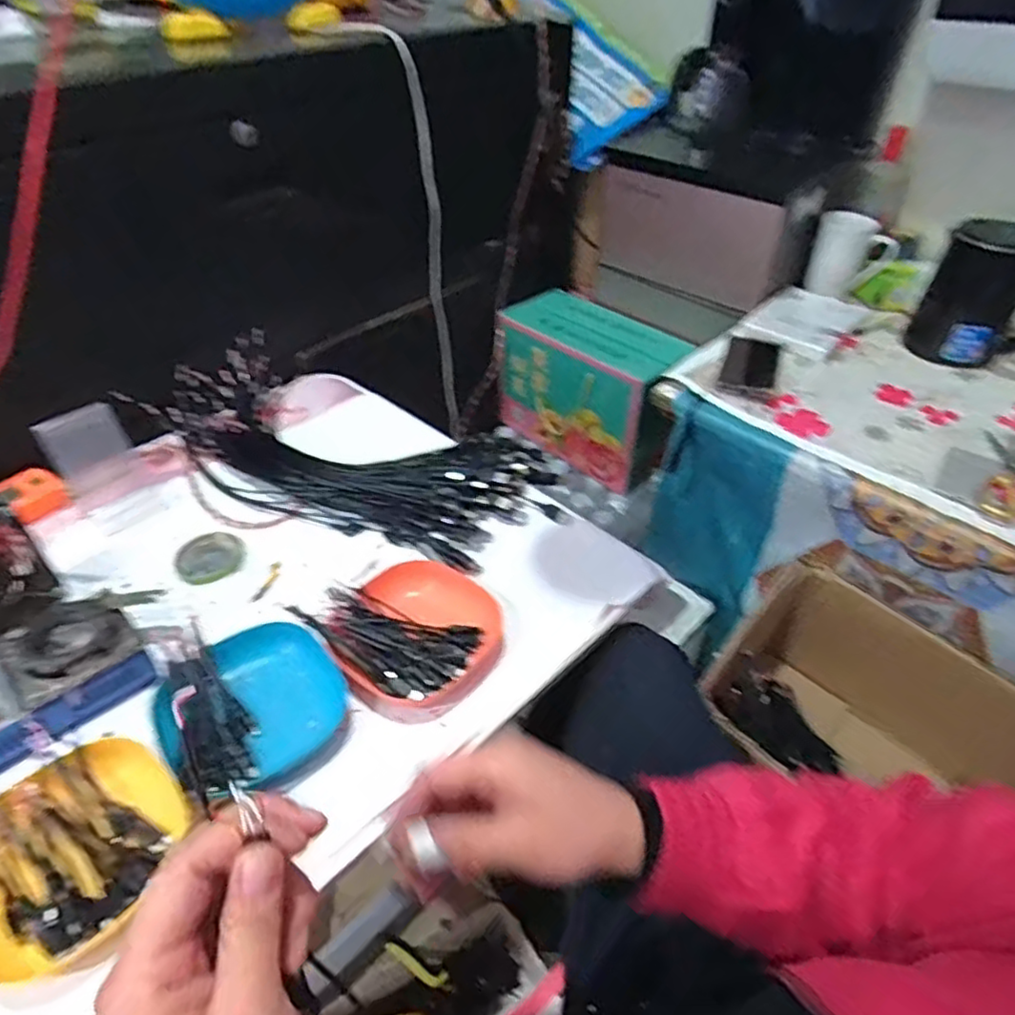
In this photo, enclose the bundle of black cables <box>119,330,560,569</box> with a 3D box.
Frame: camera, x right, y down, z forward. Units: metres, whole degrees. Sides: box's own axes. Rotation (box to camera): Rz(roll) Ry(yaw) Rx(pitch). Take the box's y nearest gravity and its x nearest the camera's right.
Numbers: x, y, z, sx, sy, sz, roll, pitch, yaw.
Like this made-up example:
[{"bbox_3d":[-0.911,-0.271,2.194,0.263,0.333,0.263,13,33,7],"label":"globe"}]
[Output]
[{"bbox_3d":[-0.181,-0.074,0.791,0.500,0.062,0.230,20,46,20],"label":"bundle of black cables"}]

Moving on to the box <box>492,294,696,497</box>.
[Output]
[{"bbox_3d":[0.151,-0.226,1.249,0.312,0.239,0.167,33,52,30],"label":"box"}]

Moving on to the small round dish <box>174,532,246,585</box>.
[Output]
[{"bbox_3d":[-0.306,0.048,0.688,0.065,0.021,0.055,-20,47,-21],"label":"small round dish"}]

